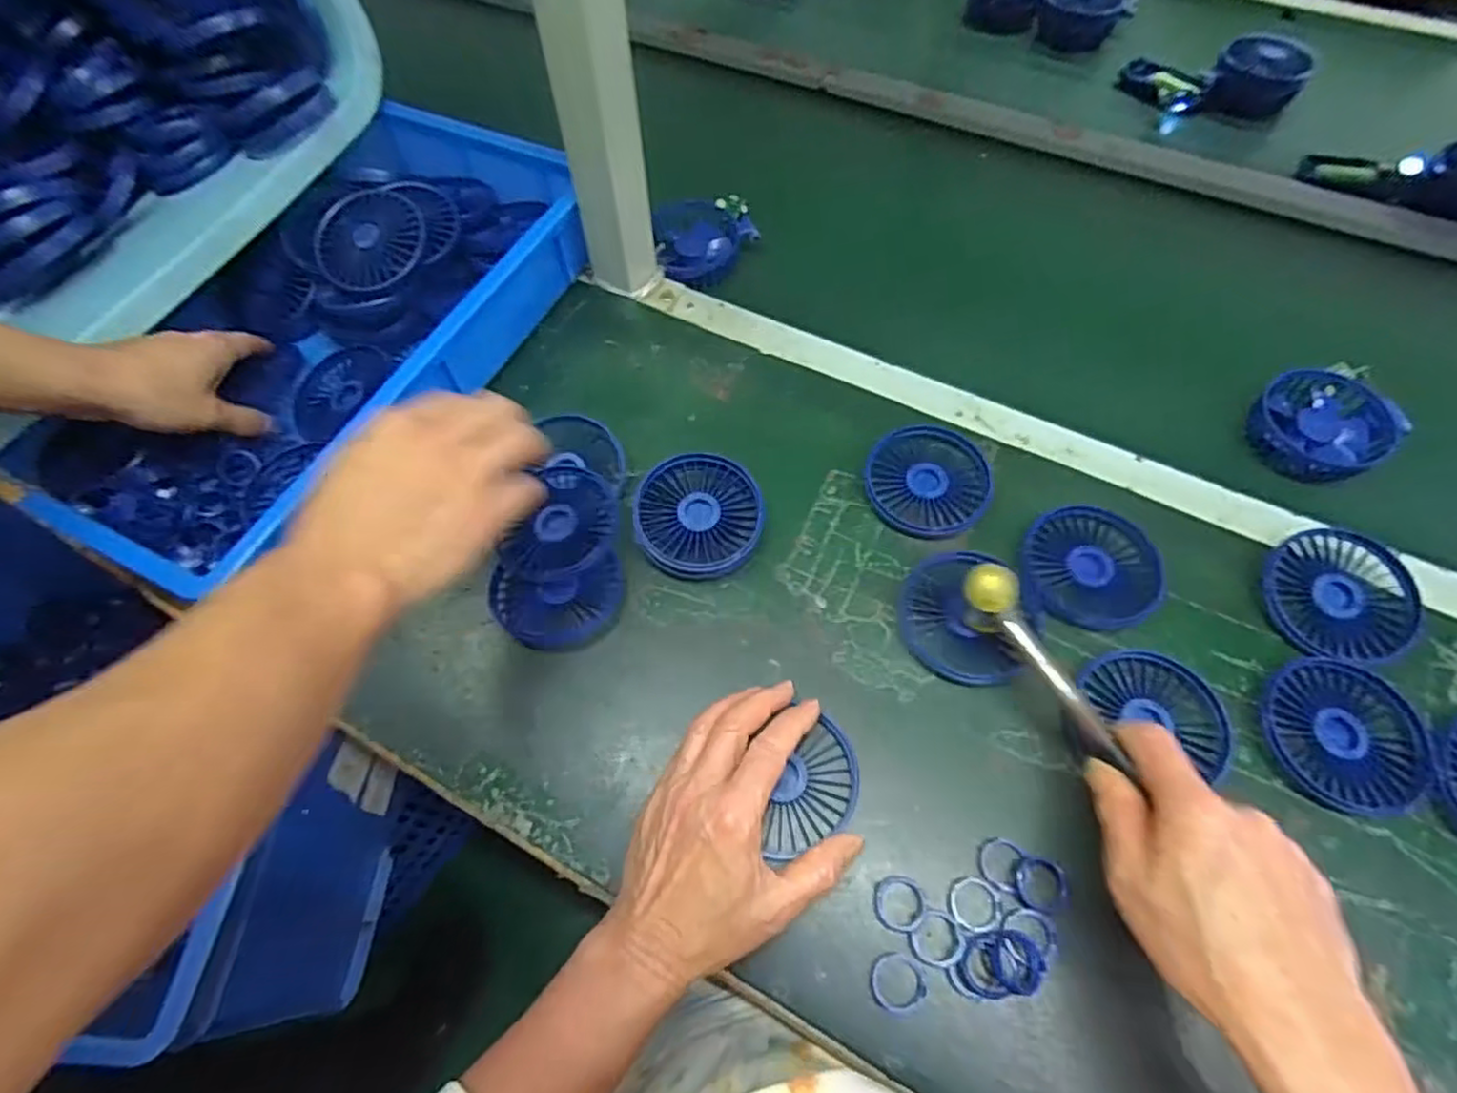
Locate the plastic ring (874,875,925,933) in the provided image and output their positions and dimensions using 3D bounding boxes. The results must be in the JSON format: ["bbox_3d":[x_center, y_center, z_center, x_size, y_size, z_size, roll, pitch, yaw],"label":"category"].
[{"bbox_3d":[0.094,0.198,0.377,0.026,0.004,0.027,-1,62,1],"label":"plastic ring"}]

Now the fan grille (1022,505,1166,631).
[{"bbox_3d":[0.240,0.014,0.449,0.084,0.021,0.078,-1,62,1],"label":"fan grille"}]

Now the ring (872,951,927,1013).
[{"bbox_3d":[0.090,0.231,0.358,0.029,0.004,0.028,-1,62,1],"label":"ring"}]

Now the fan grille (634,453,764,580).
[{"bbox_3d":[-0.020,-0.022,0.473,0.086,0.026,0.081,-1,62,1],"label":"fan grille"}]

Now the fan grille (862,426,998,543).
[{"bbox_3d":[0.142,-0.046,0.485,0.086,0.020,0.082,-1,62,1],"label":"fan grille"}]

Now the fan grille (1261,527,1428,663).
[{"bbox_3d":[0.389,0.031,0.434,0.085,0.021,0.087,-1,62,1],"label":"fan grille"}]

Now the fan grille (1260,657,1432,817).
[{"bbox_3d":[0.358,0.111,0.397,0.086,0.014,0.085,-1,62,1],"label":"fan grille"}]

